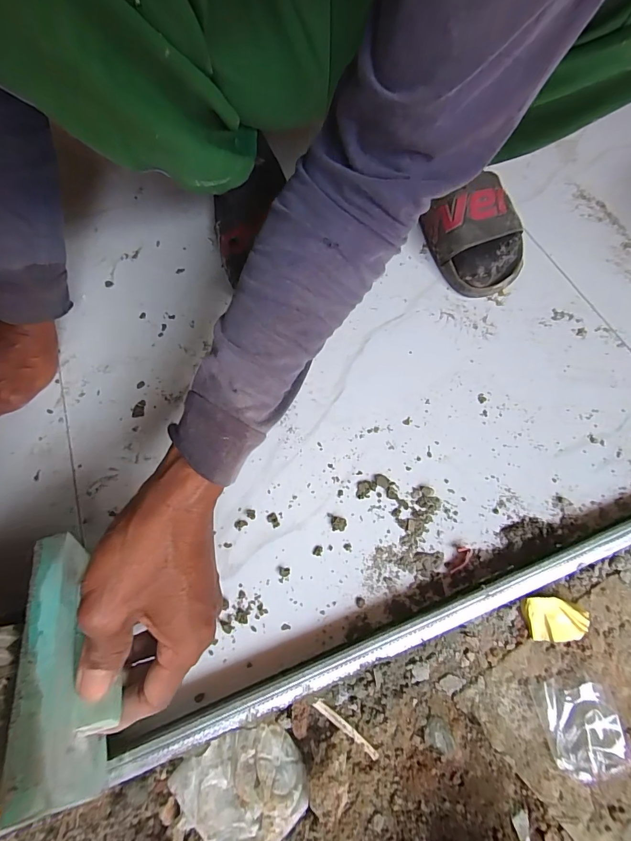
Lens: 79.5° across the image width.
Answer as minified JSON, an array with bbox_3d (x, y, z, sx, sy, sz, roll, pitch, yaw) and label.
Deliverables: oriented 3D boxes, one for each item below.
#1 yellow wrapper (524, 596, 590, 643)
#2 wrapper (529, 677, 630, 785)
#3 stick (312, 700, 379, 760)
[{"bbox_3d":[0.226,0.186,0.356,0.052,0.014,0.037,-1,66,0],"label":"yellow wrapper"},{"bbox_3d":[0.229,0.261,0.319,0.063,0.028,0.069,0,66,1],"label":"wrapper"},{"bbox_3d":[0.026,0.262,0.323,0.065,0.005,0.007,34,71,14],"label":"stick"}]

